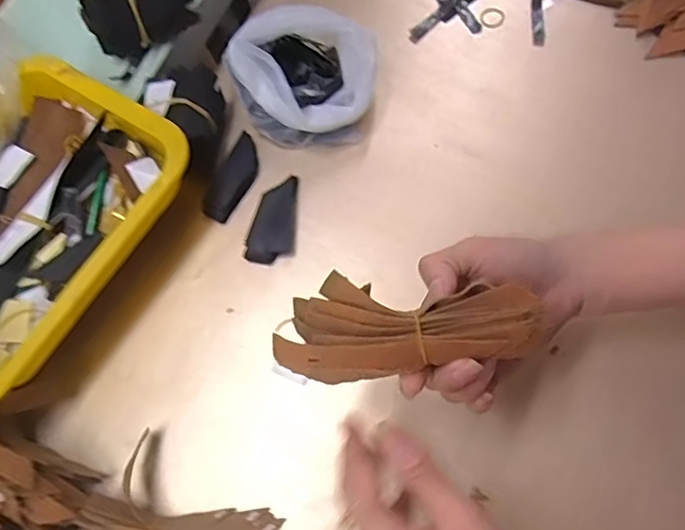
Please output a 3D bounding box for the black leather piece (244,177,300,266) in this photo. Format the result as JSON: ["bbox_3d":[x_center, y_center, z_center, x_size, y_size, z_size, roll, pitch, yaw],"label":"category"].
[{"bbox_3d":[-0.058,-0.039,0.474,0.038,0.009,0.075,2,71,9],"label":"black leather piece"}]

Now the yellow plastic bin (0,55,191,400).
[{"bbox_3d":[-0.247,-0.028,0.450,0.173,0.054,0.255,30,77,17],"label":"yellow plastic bin"}]

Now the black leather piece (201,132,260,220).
[{"bbox_3d":[-0.093,-0.077,0.483,0.030,0.008,0.080,22,75,15],"label":"black leather piece"}]

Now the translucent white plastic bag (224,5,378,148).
[{"bbox_3d":[-0.034,-0.165,0.480,0.120,0.068,0.101,2,71,10],"label":"translucent white plastic bag"}]

